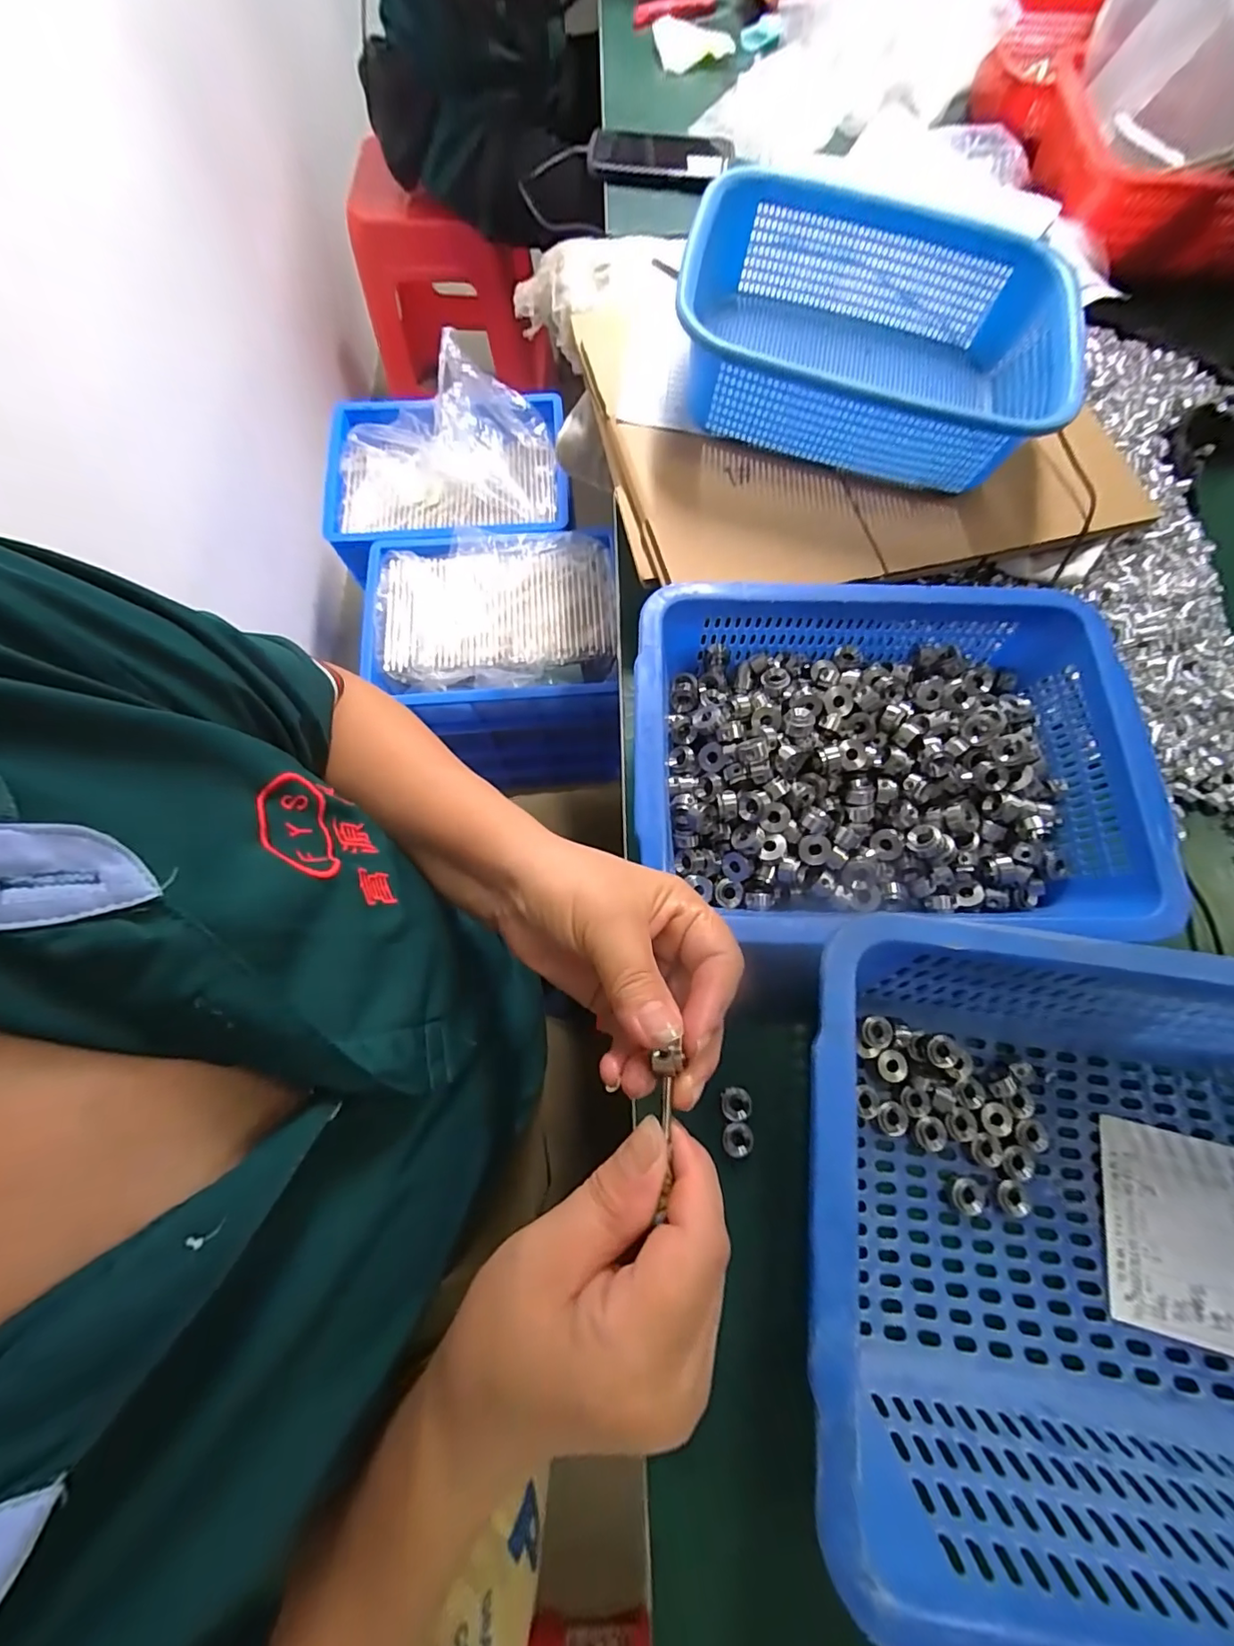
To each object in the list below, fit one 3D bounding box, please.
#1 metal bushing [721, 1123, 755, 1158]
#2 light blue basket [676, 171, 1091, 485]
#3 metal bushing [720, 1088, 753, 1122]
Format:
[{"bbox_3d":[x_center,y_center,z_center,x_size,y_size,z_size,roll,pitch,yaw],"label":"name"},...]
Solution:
[{"bbox_3d":[0.077,0.202,0.338,0.018,0.007,0.020,-9,74,-3],"label":"metal bushing"},{"bbox_3d":[0.190,-0.365,0.410,0.279,0.080,0.195,17,74,4],"label":"light blue basket"},{"bbox_3d":[0.077,0.182,0.344,0.018,0.008,0.019,-8,74,-3],"label":"metal bushing"}]

